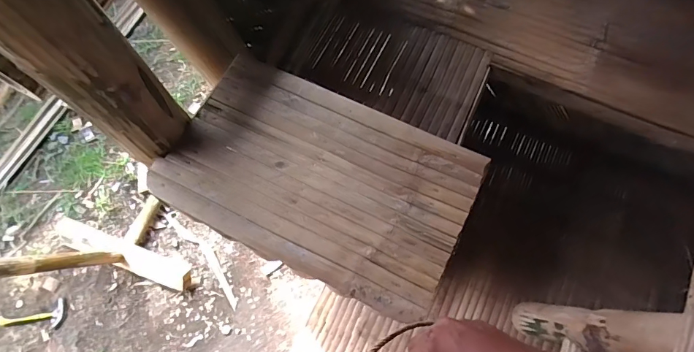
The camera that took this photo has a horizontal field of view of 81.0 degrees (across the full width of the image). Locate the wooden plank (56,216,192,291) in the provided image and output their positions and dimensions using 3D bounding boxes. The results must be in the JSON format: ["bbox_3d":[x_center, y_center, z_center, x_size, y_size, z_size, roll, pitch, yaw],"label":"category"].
[{"bbox_3d":[-0.913,0.308,1.636,0.634,0.047,0.110,18,71,9],"label":"wooden plank"}]

